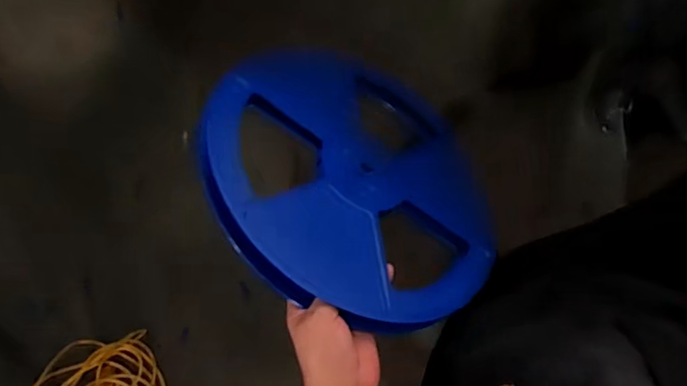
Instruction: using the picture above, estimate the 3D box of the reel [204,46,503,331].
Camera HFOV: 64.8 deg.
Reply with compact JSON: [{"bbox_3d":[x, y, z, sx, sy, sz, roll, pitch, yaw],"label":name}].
[{"bbox_3d":[0.011,-0.026,0.543,0.297,0.023,0.313,11,54,-23],"label":"reel"}]

